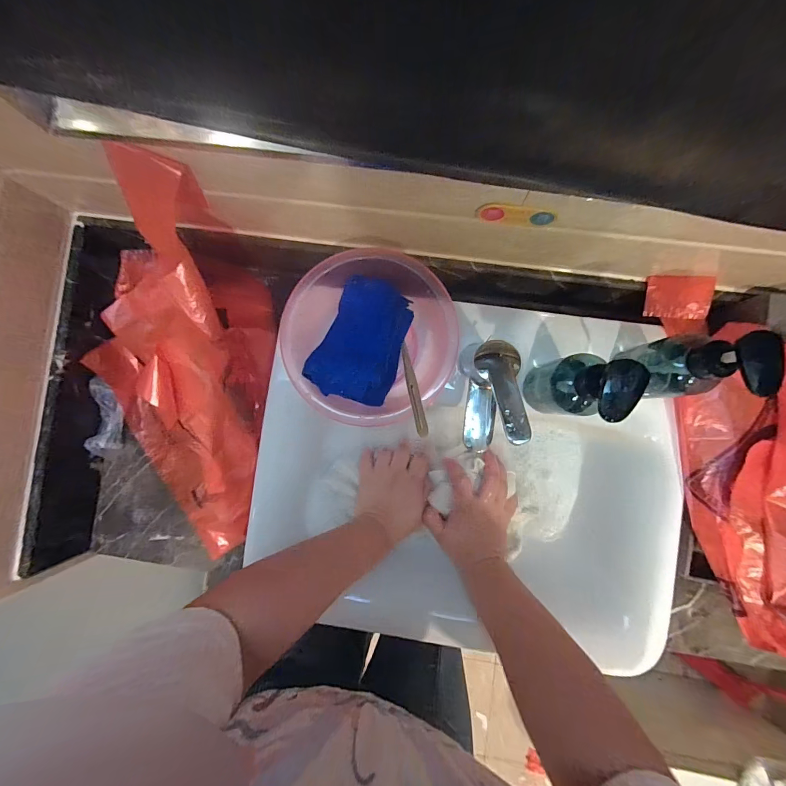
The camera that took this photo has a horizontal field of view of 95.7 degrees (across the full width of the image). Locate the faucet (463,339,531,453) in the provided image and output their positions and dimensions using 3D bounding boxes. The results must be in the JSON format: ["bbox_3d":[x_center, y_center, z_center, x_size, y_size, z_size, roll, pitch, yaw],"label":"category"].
[{"bbox_3d":[0.107,0.008,0.385,0.044,0.105,0.111,0,87,3],"label":"faucet"}]

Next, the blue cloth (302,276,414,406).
[{"bbox_3d":[-0.036,-0.066,0.427,0.095,0.034,0.147,17,88,4],"label":"blue cloth"}]

